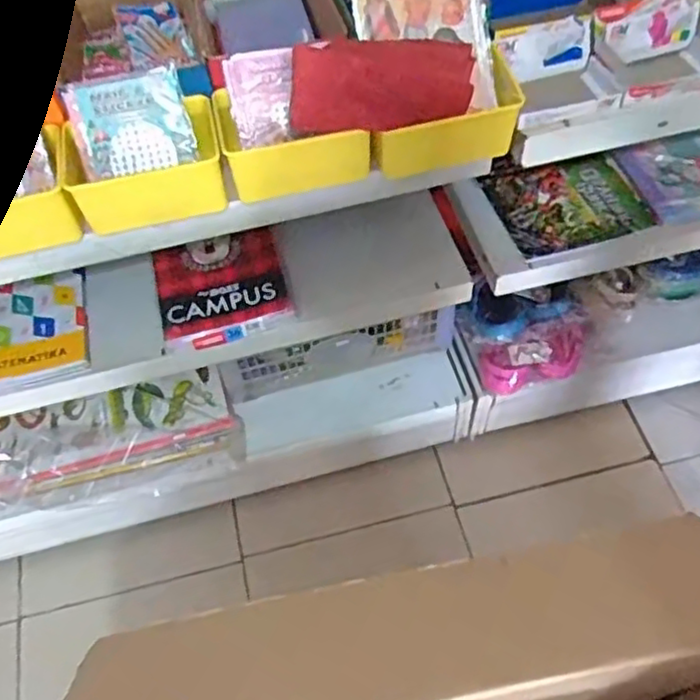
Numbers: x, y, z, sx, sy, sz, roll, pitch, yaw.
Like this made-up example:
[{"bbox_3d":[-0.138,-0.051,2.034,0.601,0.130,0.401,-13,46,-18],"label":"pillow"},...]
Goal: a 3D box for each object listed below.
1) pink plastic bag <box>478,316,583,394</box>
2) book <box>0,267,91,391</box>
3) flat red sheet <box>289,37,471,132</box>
[{"bbox_3d":[0.308,0.010,1.118,0.178,0.095,0.060,-17,58,-7],"label":"pink plastic bag"},{"bbox_3d":[-0.441,-0.029,0.921,0.155,0.022,0.166,-15,58,-6],"label":"book"},{"bbox_3d":[0.035,-0.271,0.684,0.194,0.021,0.096,-6,90,-19],"label":"flat red sheet"}]

